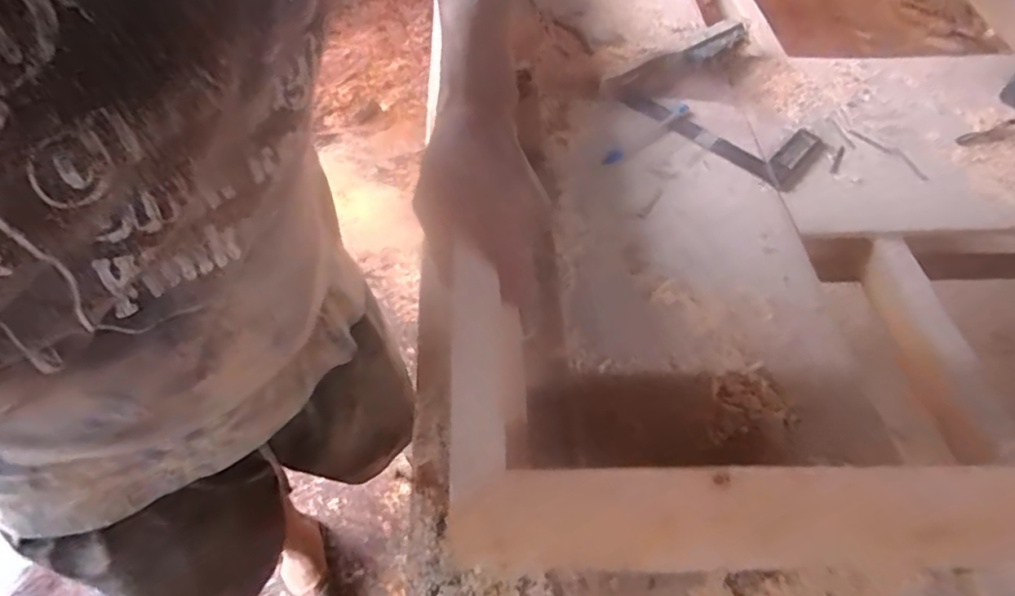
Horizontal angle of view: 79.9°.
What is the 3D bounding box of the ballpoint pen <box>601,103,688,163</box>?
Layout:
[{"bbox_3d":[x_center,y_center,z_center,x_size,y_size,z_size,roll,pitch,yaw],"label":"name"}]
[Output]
[{"bbox_3d":[0.154,-0.180,0.660,0.139,0.008,0.014,-37,64,-24],"label":"ballpoint pen"}]

